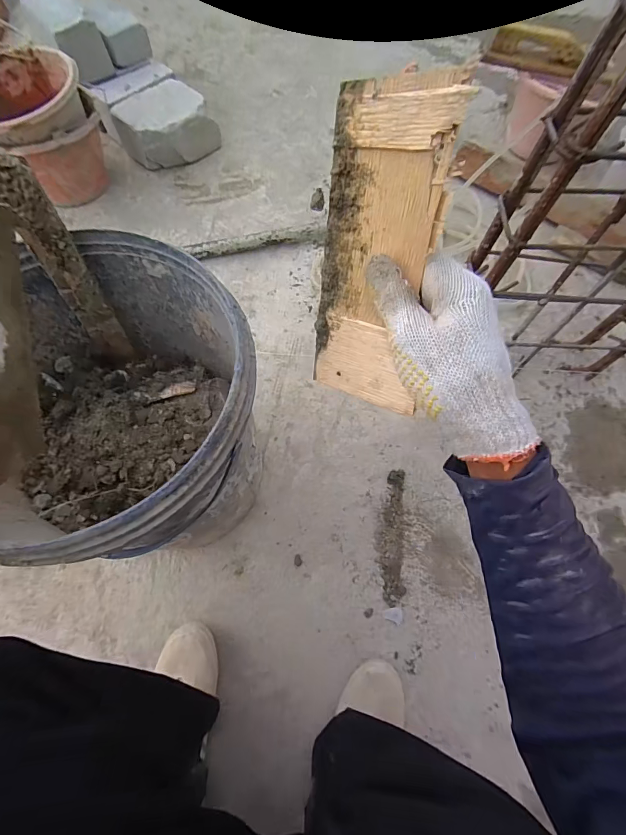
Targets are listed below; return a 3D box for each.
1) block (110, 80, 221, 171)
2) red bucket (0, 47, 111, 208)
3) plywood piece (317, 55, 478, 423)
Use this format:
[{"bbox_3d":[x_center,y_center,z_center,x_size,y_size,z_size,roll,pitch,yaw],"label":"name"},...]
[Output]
[{"bbox_3d":[-0.360,-0.706,0.913,0.152,0.104,0.205,43,74,13],"label":"block"},{"bbox_3d":[-0.582,-0.612,0.812,0.244,0.188,0.216,-36,74,-14],"label":"red bucket"},{"bbox_3d":[0.044,-0.109,0.267,0.091,0.202,0.004,23,35,32],"label":"plywood piece"}]

